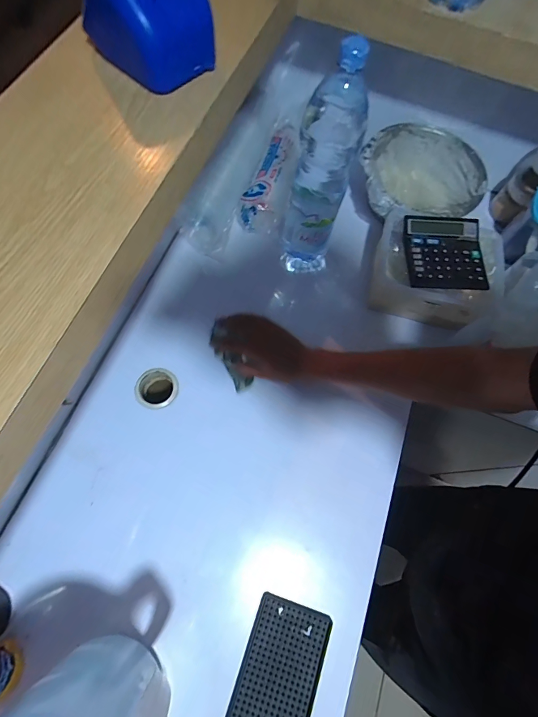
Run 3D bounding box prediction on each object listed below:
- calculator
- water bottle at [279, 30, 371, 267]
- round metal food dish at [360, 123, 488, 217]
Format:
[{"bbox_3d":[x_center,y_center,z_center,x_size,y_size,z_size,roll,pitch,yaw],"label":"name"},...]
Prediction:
[{"bbox_3d":[0.288,-0.178,0.584,0.127,0.018,0.135,2,70,-4],"label":"calculator"},{"bbox_3d":[0.075,-0.268,0.533,0.090,0.344,0.094,13,69,0],"label":"water bottle"},{"bbox_3d":[0.294,-0.360,0.682,0.232,0.030,0.221,8,69,-2],"label":"round metal food dish"}]

